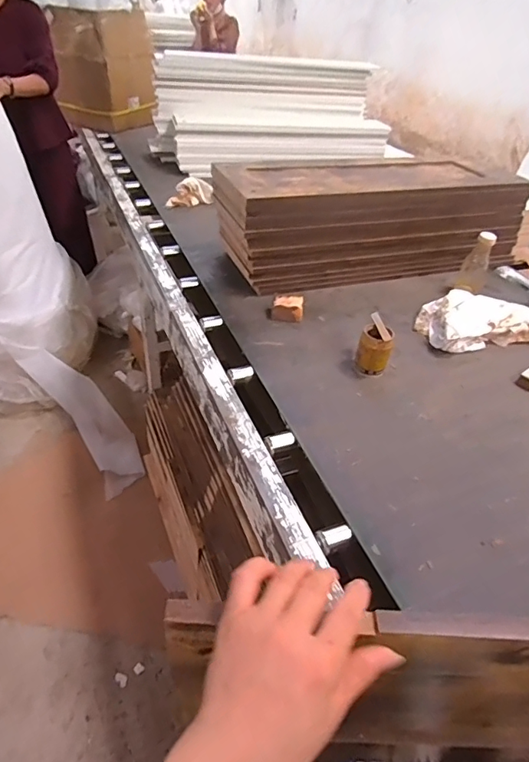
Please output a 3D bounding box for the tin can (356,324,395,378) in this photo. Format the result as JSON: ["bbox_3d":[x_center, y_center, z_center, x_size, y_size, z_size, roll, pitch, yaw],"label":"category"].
[{"bbox_3d":[0.227,-0.067,0.973,0.062,0.091,0.075,14,41,13],"label":"tin can"}]

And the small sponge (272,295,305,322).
[{"bbox_3d":[0.055,-0.173,1.123,0.078,0.039,0.056,3,40,0],"label":"small sponge"}]

